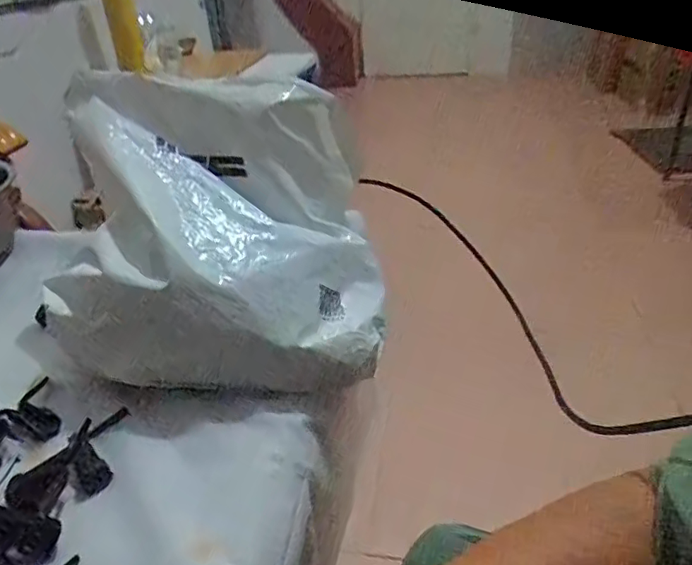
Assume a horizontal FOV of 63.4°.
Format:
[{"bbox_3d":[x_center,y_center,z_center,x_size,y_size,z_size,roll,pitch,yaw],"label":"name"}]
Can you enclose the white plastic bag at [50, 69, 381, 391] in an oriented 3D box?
[{"bbox_3d":[-0.109,-0.063,0.526,0.268,0.206,0.274,-3,31,3],"label":"white plastic bag"}]

